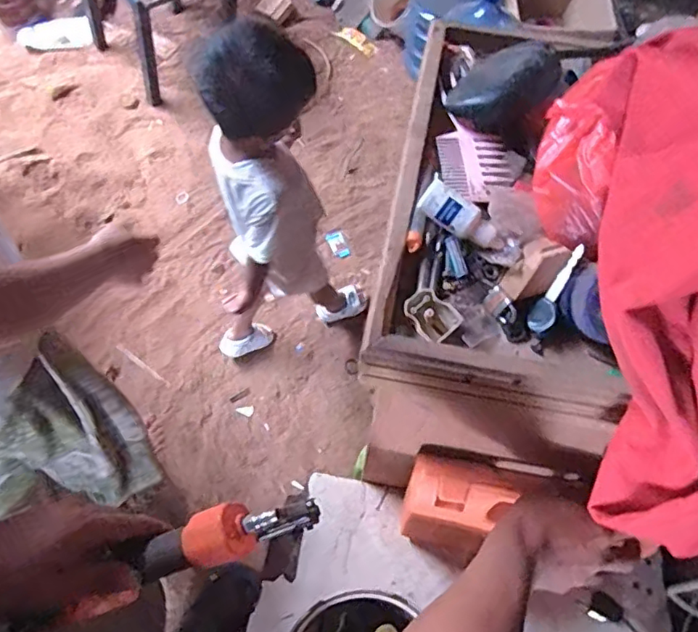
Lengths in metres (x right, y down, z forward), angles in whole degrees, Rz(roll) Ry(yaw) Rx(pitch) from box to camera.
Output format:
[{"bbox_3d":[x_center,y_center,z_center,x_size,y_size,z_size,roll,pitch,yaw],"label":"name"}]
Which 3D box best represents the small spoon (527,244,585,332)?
[{"bbox_3d":[0.174,-0.022,0.462,0.019,0.011,0.078,31,94,16],"label":"small spoon"}]

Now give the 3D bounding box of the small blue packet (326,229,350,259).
[{"bbox_3d":[-0.036,-0.234,1.809,0.056,0.022,0.108,-19,64,-8],"label":"small blue packet"}]

